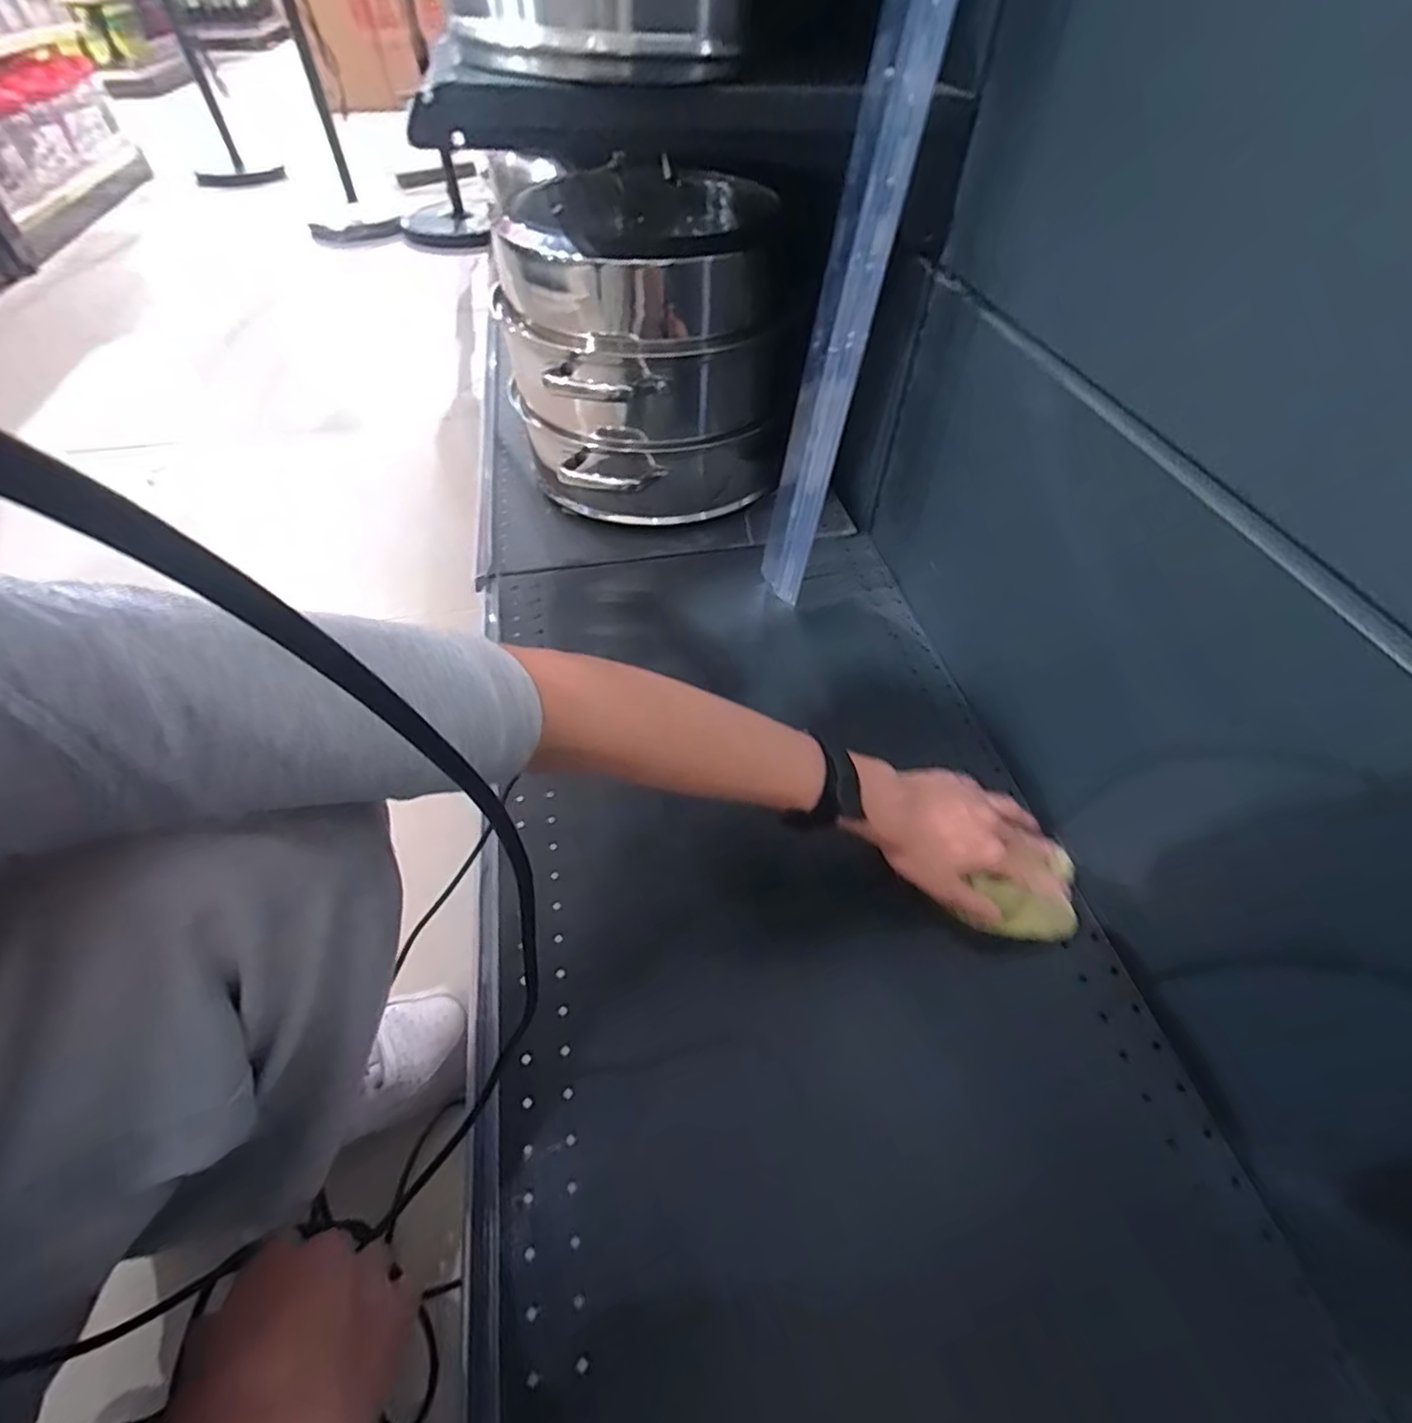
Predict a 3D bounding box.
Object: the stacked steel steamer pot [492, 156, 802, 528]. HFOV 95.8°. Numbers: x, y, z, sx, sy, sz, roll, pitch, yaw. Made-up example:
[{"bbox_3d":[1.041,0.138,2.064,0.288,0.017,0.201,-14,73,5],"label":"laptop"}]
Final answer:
[{"bbox_3d":[-0.064,-0.407,0.761,0.302,0.293,0.267,-24,55,-19],"label":"stacked steel steamer pot"}]

